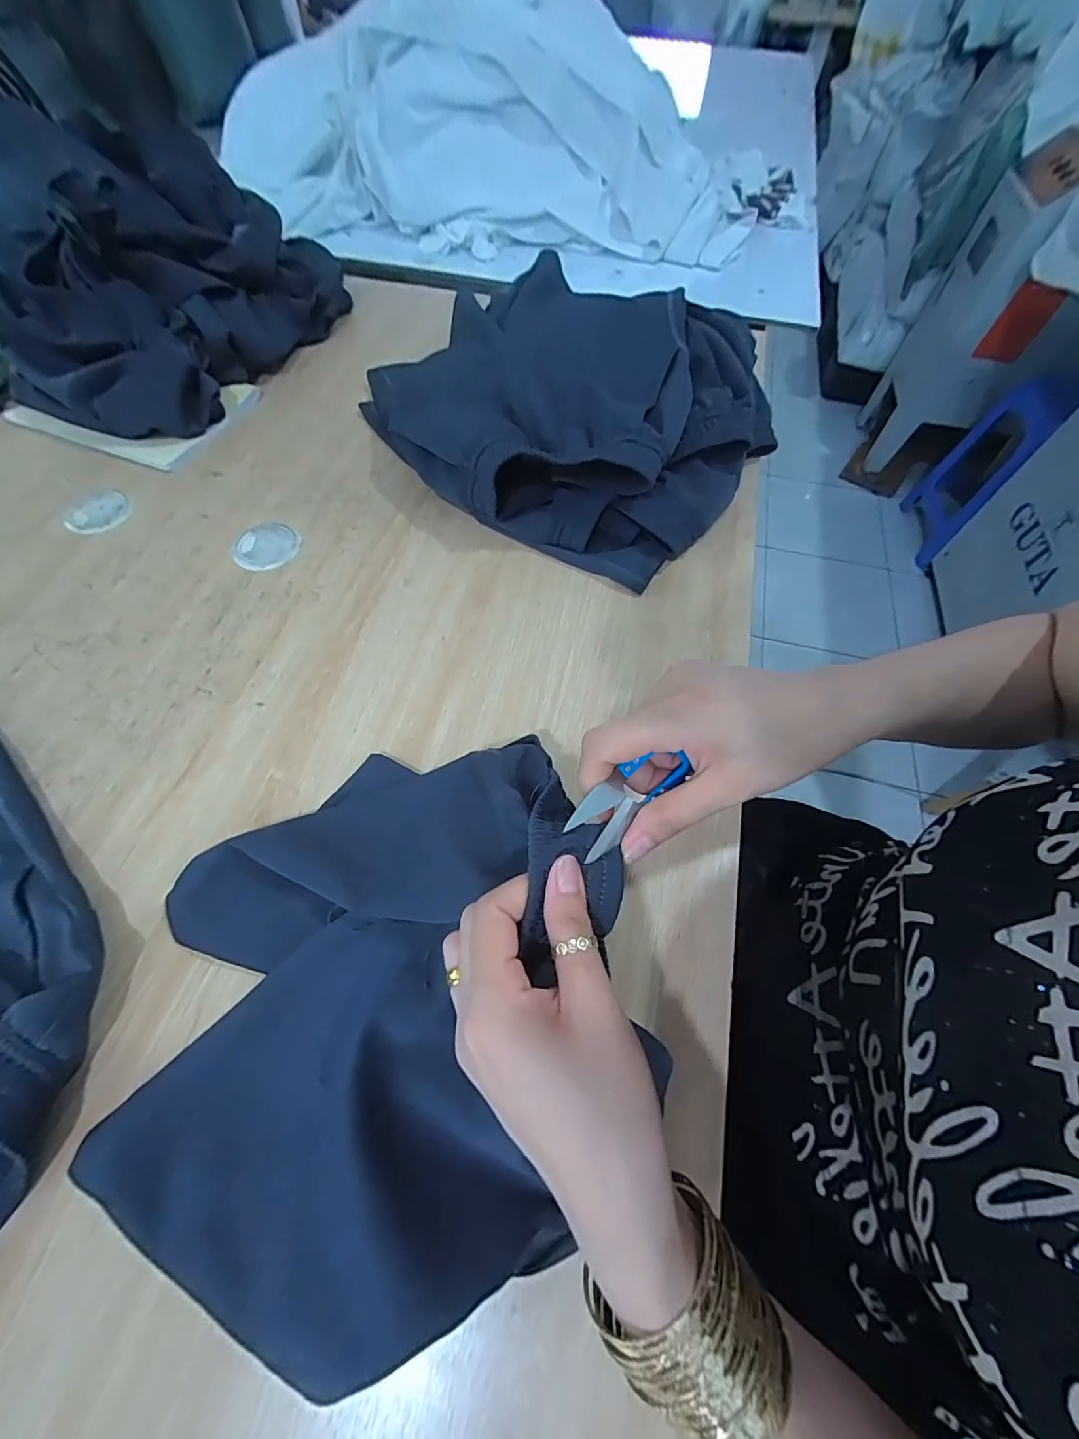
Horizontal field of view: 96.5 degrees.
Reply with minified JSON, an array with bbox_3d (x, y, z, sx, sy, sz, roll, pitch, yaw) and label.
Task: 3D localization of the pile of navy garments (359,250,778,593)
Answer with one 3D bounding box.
[{"bbox_3d":[0.011,-0.360,0.545,0.464,0.111,0.339,35,66,16],"label":"pile of navy garments"}]

